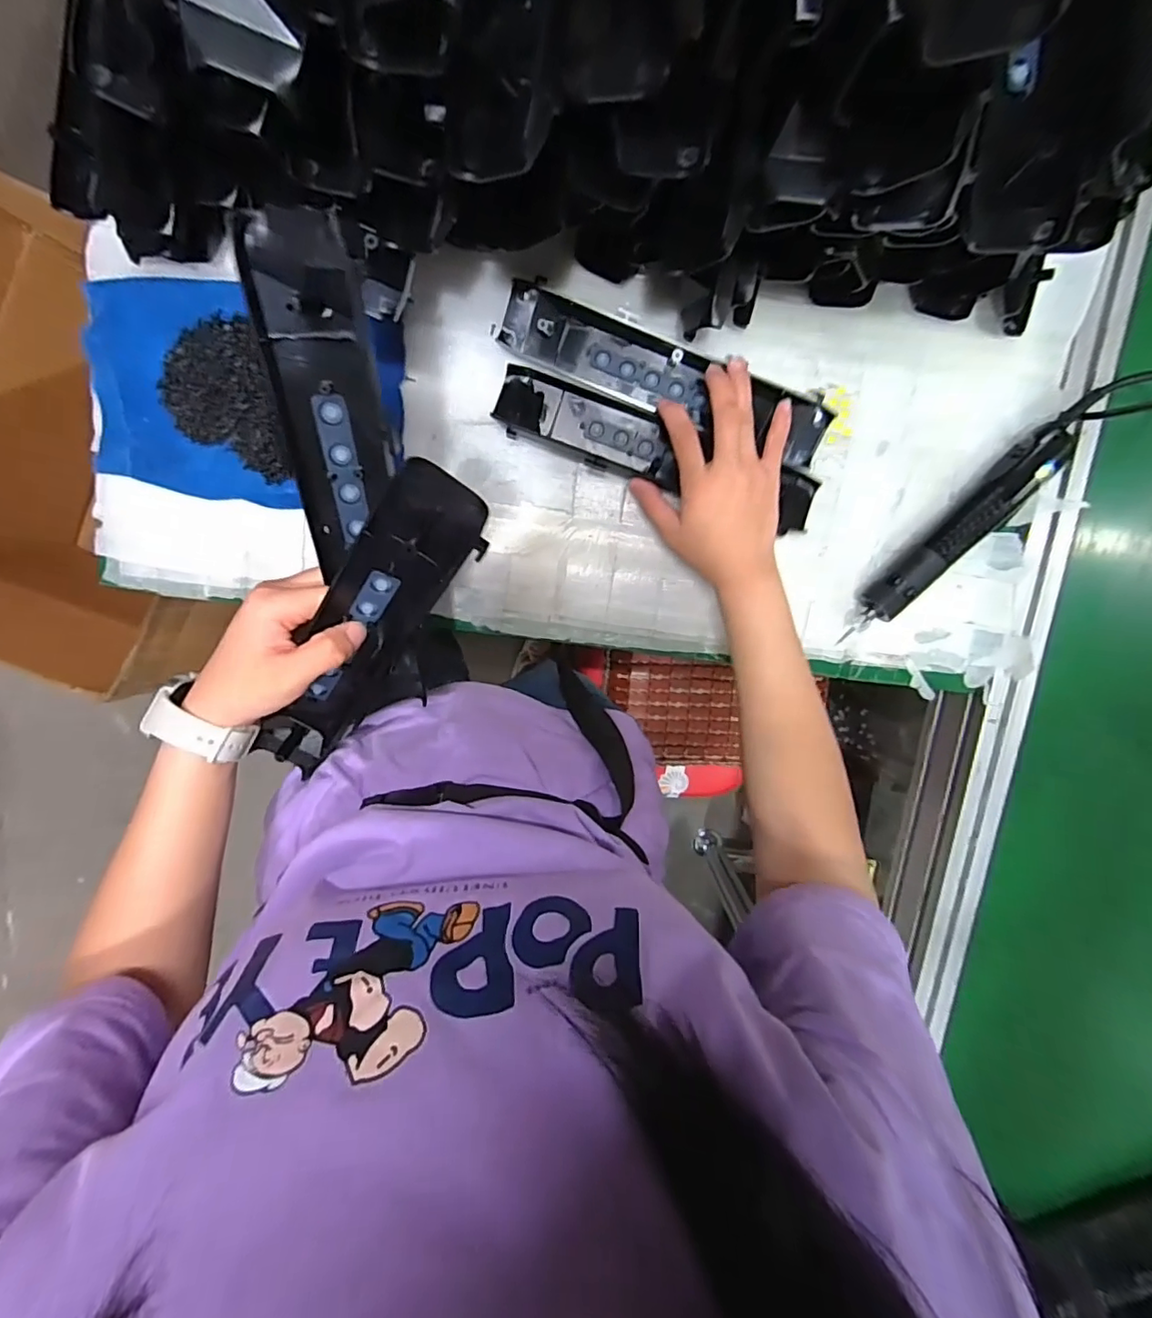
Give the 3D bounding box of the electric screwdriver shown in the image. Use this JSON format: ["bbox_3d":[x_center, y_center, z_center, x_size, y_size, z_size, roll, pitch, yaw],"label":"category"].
[{"bbox_3d":[0.320,-0.106,0.476,0.032,0.043,0.225,43,96,-8],"label":"electric screwdriver"}]

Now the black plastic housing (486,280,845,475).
[{"bbox_3d":[0.074,-0.227,0.452,0.277,0.035,0.051,20,99,-3],"label":"black plastic housing"}]

